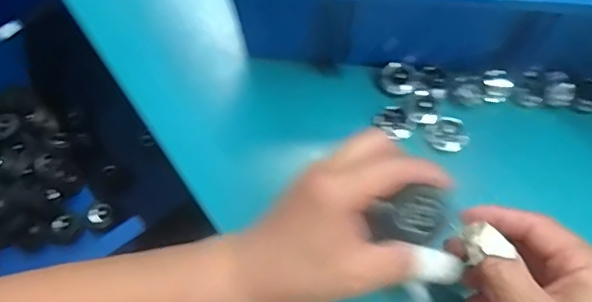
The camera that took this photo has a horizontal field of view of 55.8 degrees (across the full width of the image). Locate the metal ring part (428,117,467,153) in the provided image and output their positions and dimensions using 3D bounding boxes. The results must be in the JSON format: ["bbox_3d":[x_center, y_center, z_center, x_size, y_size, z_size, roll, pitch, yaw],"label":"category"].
[{"bbox_3d":[0.107,-0.012,0.397,0.022,0.014,0.025,-32,70,-9],"label":"metal ring part"}]

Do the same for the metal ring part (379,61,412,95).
[{"bbox_3d":[0.073,-0.054,0.413,0.023,0.009,0.022,2,68,4],"label":"metal ring part"}]

